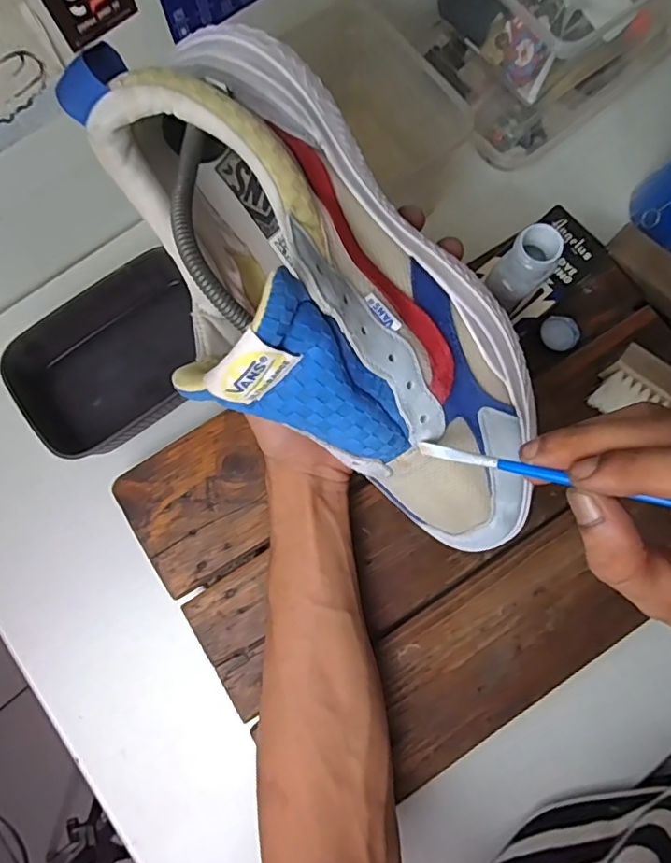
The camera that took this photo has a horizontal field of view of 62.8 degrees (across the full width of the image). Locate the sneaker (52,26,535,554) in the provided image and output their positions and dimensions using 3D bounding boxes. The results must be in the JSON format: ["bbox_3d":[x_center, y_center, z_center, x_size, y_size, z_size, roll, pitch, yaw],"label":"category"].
[{"bbox_3d":[0.003,-0.051,0.264,0.134,0.106,0.281,-41,100,-8],"label":"sneaker"}]

